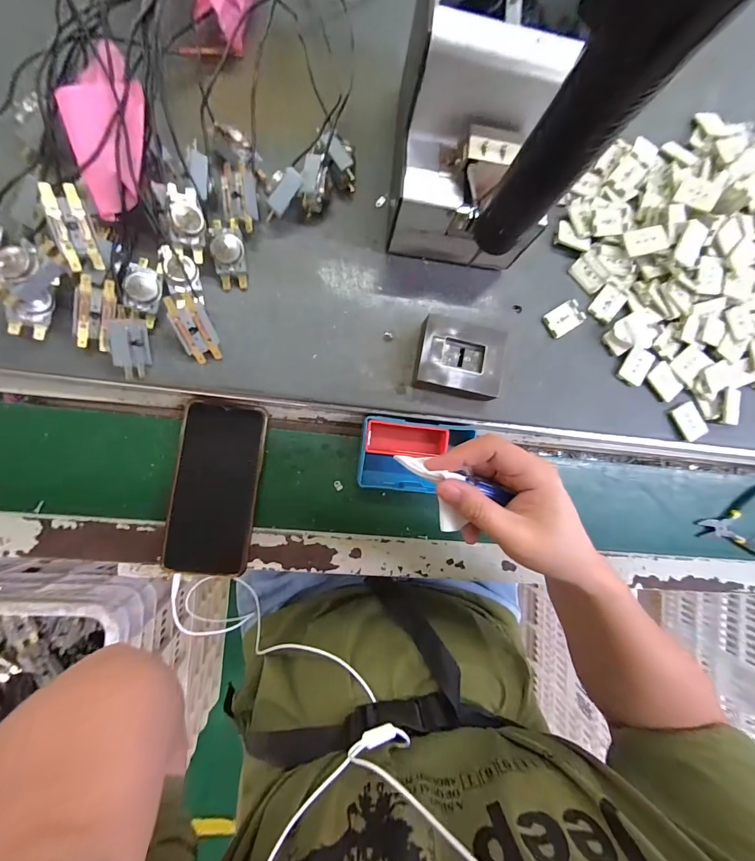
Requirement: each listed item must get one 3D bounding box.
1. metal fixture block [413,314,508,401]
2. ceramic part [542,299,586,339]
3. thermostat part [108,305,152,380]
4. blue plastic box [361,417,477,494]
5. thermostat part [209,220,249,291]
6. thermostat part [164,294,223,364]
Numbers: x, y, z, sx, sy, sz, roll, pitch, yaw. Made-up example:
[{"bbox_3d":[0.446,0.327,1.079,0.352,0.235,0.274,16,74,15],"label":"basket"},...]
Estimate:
[{"bbox_3d":[0.078,-0.069,0.356,0.083,0.031,0.070,10,87,-7],"label":"metal fixture block"},{"bbox_3d":[0.196,-0.117,0.383,0.044,0.004,0.027,-34,93,-7],"label":"ceramic part"},{"bbox_3d":[-0.210,-0.073,0.309,0.015,0.033,0.056,10,109,16],"label":"thermostat part"},{"bbox_3d":[0.036,0.025,0.372,0.107,0.023,0.070,6,87,-7],"label":"blue plastic box"},{"bbox_3d":[-0.134,-0.162,0.332,0.028,0.023,0.059,-9,89,-8],"label":"thermostat part"},{"bbox_3d":[-0.159,-0.088,0.318,0.029,0.007,0.058,-21,123,-13],"label":"thermostat part"}]

